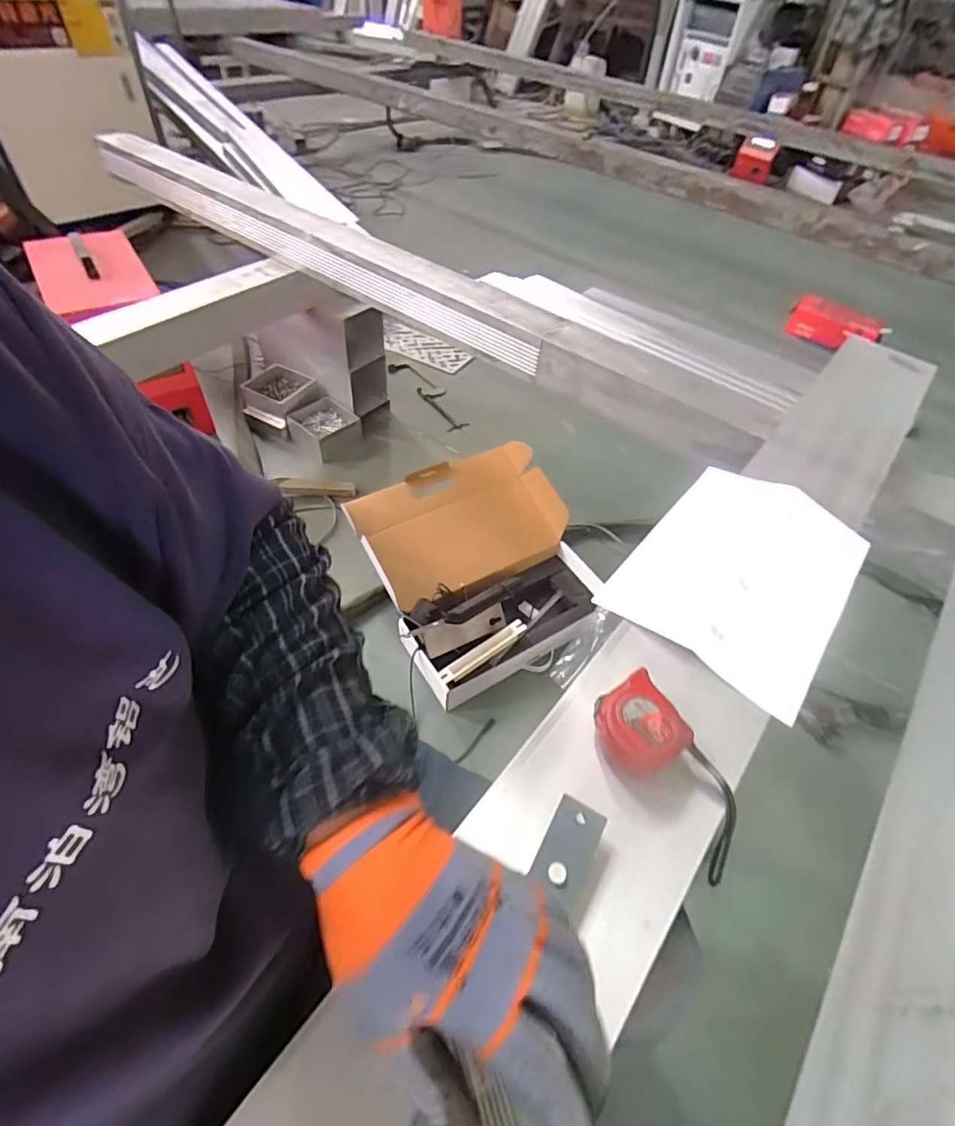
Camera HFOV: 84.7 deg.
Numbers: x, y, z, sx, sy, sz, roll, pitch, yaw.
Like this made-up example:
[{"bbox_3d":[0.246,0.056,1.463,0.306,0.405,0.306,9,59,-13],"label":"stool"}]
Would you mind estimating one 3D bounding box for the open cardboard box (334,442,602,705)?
[{"bbox_3d":[0.006,-0.007,1.200,0.459,0.175,0.485,-21,56,-22],"label":"open cardboard box"}]

